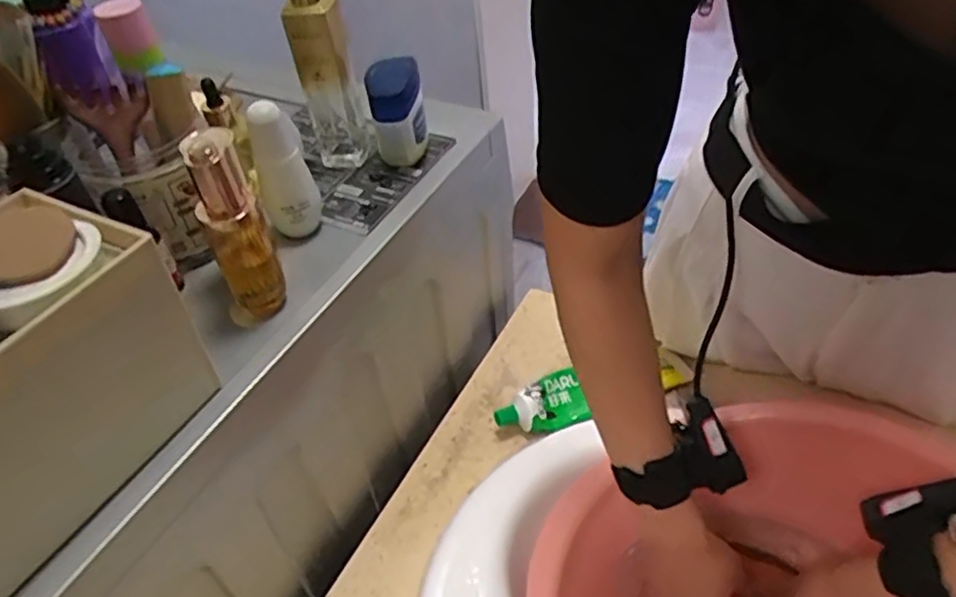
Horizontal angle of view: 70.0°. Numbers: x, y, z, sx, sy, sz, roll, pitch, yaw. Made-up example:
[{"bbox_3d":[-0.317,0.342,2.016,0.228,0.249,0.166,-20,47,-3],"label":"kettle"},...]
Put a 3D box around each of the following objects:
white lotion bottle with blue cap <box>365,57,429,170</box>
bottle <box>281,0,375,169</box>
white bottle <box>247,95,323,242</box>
[{"bbox_3d":[-0.071,-0.163,0.597,0.050,0.082,0.058,-6,44,0],"label":"white lotion bottle with blue cap"},{"bbox_3d":[-0.127,-0.196,0.573,0.053,0.182,0.043,-11,45,-6],"label":"bottle"},{"bbox_3d":[-0.147,-0.091,0.515,0.038,0.106,0.031,-10,45,-5],"label":"white bottle"}]

